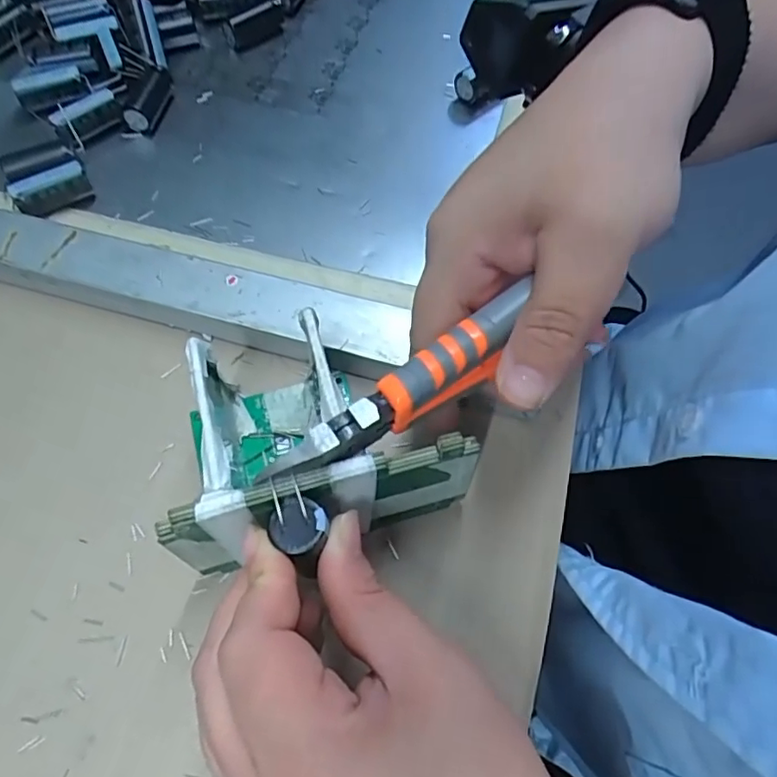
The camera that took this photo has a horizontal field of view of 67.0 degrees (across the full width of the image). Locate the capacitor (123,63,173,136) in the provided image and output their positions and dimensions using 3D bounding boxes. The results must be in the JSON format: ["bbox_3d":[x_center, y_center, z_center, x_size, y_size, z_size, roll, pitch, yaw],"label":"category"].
[{"bbox_3d":[-0.138,-0.168,0.342,0.014,0.016,0.042,10,64,5],"label":"capacitor"}]

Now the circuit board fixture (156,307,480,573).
[{"bbox_3d":[-0.023,0.017,0.220,0.093,0.069,0.087,-7,64,-4],"label":"circuit board fixture"}]

